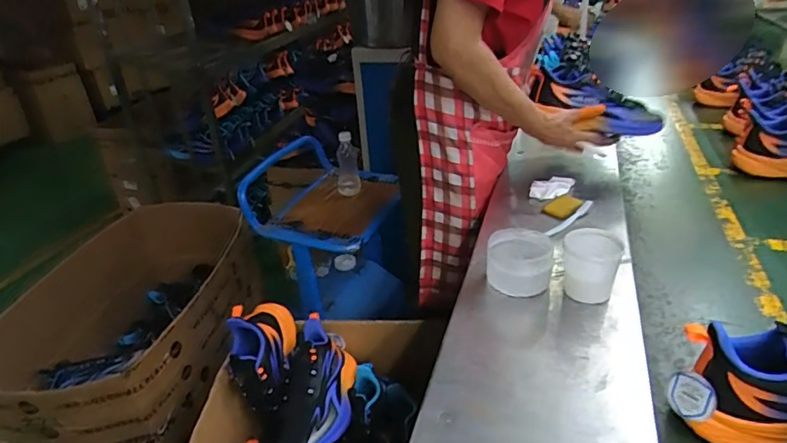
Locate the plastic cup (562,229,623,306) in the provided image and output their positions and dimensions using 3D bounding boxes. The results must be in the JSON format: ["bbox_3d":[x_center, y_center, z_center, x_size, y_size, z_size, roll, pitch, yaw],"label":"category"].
[{"bbox_3d":[0.271,0.060,0.706,0.072,0.084,0.074,8,32,18],"label":"plastic cup"}]

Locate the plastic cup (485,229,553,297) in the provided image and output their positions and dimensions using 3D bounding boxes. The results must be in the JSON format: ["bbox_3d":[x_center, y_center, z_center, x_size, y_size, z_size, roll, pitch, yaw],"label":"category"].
[{"bbox_3d":[0.183,0.060,0.742,0.088,0.064,0.088,6,31,15],"label":"plastic cup"}]

